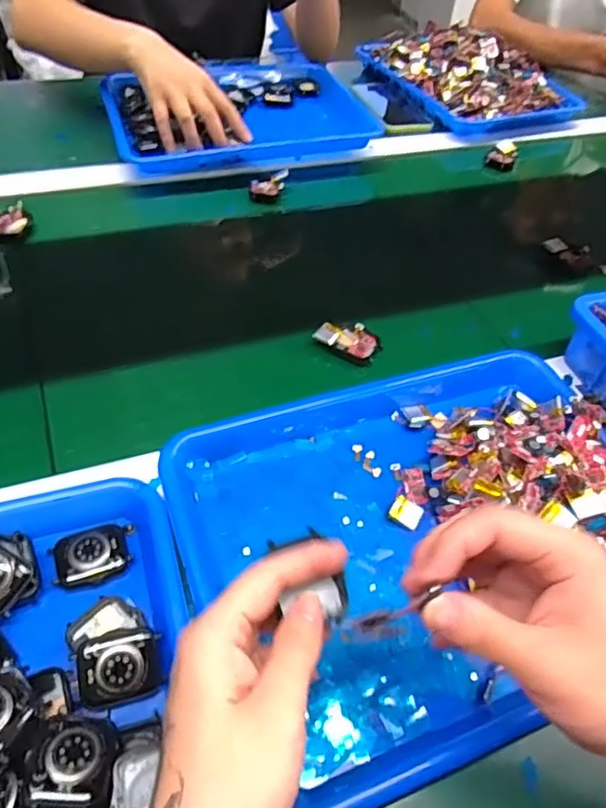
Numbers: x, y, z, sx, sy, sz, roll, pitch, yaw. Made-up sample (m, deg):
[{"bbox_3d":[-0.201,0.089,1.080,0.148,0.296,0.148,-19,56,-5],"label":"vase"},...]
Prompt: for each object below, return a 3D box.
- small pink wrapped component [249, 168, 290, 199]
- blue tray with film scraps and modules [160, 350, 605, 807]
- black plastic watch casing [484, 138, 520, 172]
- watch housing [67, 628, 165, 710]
[{"bbox_3d":[-0.041,-0.265,0.690,0.044,0.019,0.031,5,51,-3],"label":"small pink wrapped component"},{"bbox_3d":[0.089,0.078,0.388,0.321,0.038,0.257,-15,54,-18],"label":"blue tray with film scraps and modules"},{"bbox_3d":[0.276,-0.346,0.797,0.041,0.026,0.041,20,52,9],"label":"black plastic watch casing"},{"bbox_3d":[-0.101,0.145,0.314,0.045,0.010,0.035,-8,53,-13],"label":"watch housing"}]

